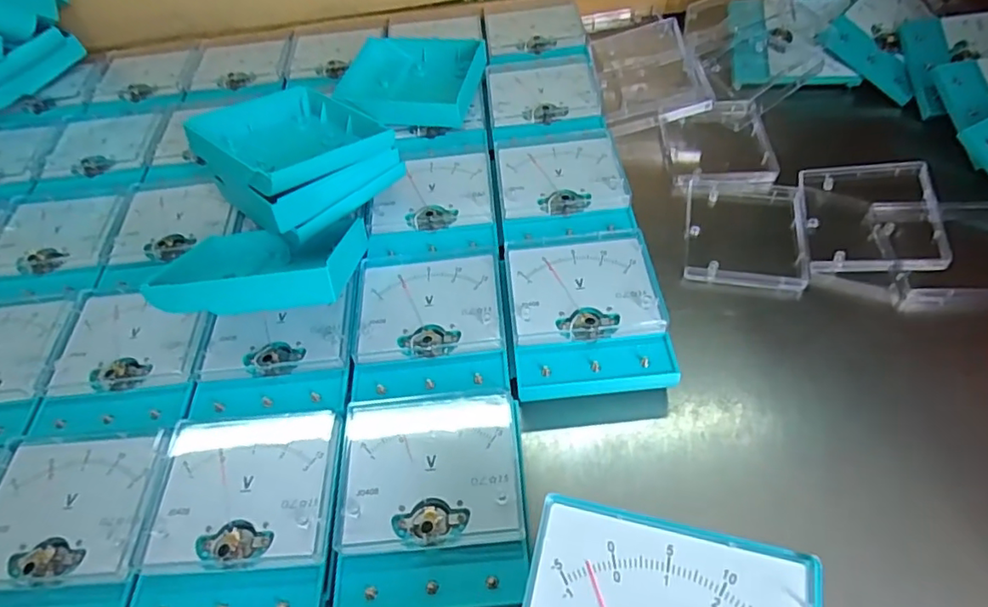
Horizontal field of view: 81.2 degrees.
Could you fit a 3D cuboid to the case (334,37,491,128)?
[{"bbox_3d":[-0.071,-0.210,0.531,0.116,0.029,0.122,7,55,11],"label":"case"}]

